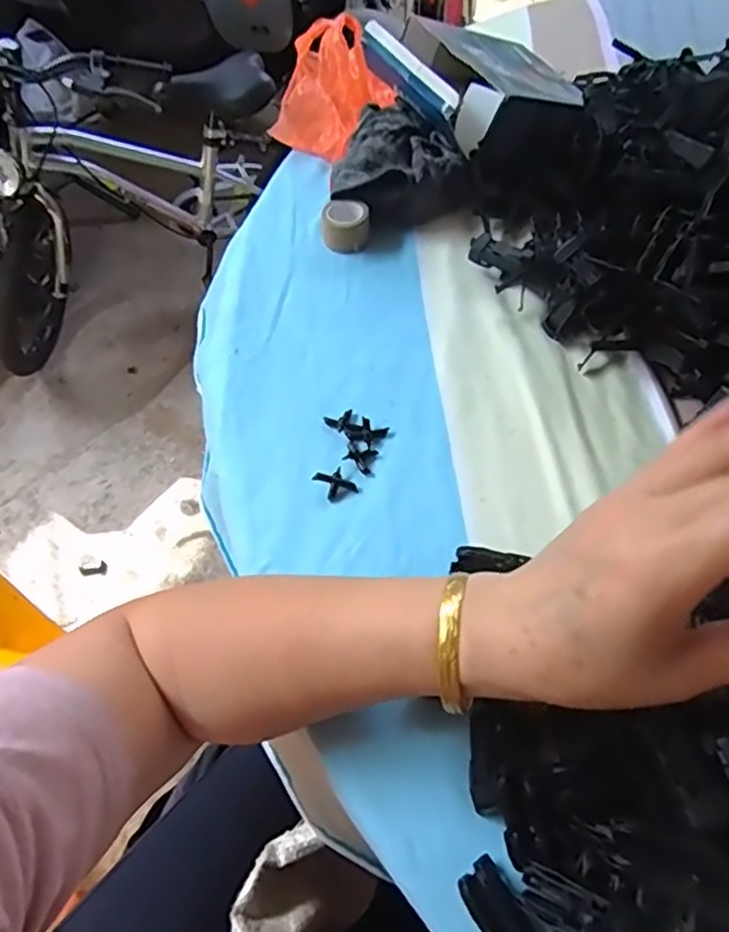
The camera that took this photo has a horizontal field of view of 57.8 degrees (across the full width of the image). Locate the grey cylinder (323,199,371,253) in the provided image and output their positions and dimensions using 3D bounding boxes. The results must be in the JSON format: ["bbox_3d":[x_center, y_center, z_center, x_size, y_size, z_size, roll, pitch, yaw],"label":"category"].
[{"bbox_3d":[-0.015,-0.190,0.521,0.036,0.023,0.036,-2,57,2],"label":"grey cylinder"}]

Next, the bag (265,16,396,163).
[{"bbox_3d":[-0.027,-0.350,0.611,0.098,0.059,0.144,7,57,8],"label":"bag"}]

